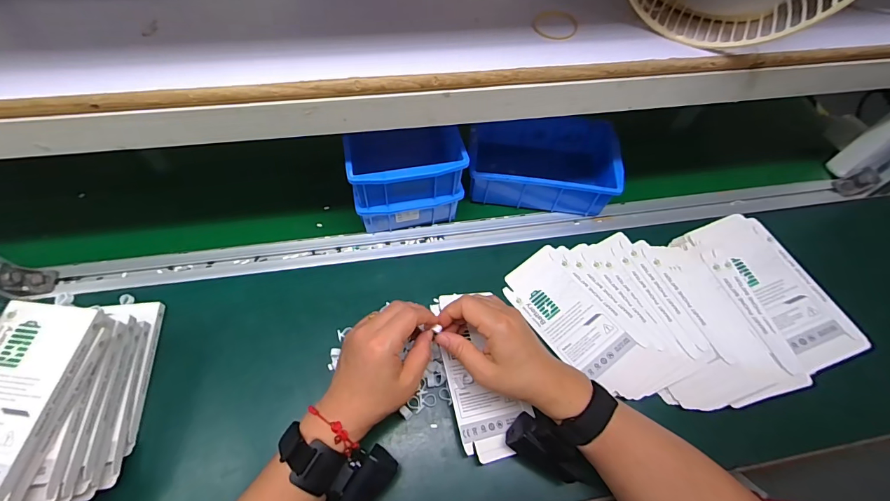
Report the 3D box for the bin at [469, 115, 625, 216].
[{"bbox_3d":[0.135,-0.129,0.559,0.201,0.063,0.137,8,59,1],"label":"bin"}]

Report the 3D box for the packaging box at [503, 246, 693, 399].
[{"bbox_3d":[0.165,0.088,0.470,0.088,0.011,0.201,-43,67,-10],"label":"packaging box"}]

